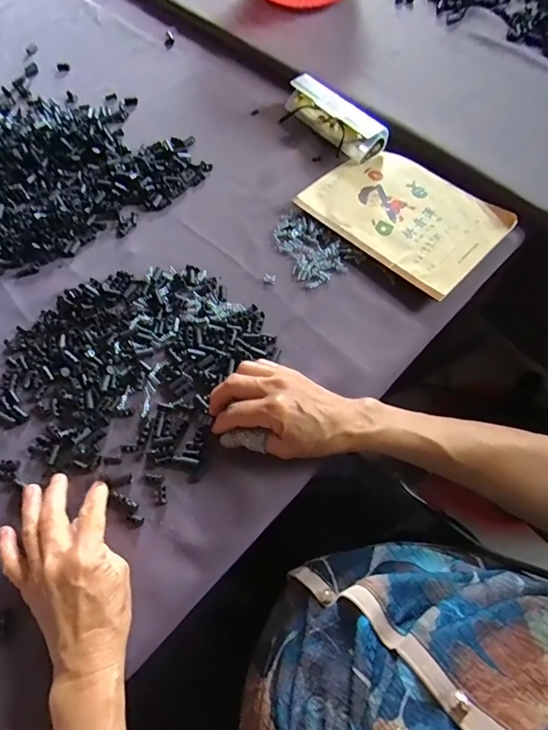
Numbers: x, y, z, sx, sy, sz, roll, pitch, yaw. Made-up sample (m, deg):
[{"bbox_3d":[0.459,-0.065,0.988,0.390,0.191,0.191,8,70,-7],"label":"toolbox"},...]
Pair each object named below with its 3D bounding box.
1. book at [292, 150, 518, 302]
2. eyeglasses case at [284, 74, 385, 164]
[{"bbox_3d":[0.144,-0.172,0.486,0.140,0.018,0.204,-43,71,-16],"label":"book"},{"bbox_3d":[0.073,-0.314,0.543,0.043,0.040,0.155,-37,69,-14],"label":"eyeglasses case"}]

